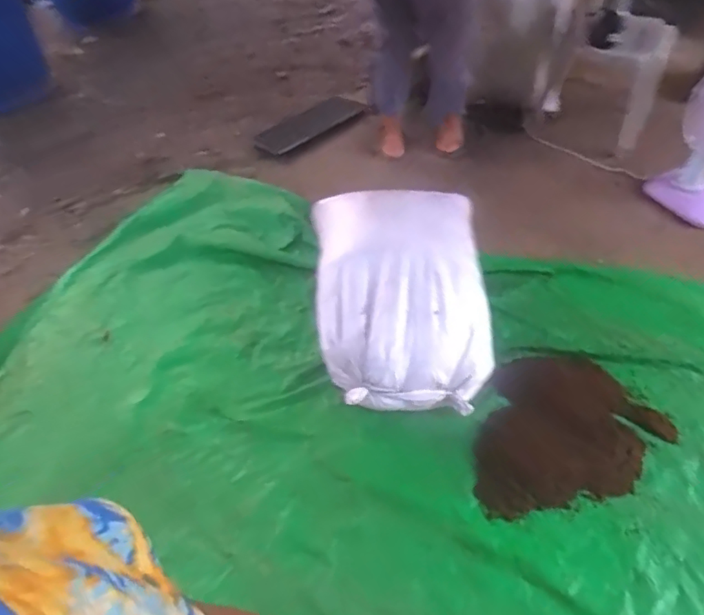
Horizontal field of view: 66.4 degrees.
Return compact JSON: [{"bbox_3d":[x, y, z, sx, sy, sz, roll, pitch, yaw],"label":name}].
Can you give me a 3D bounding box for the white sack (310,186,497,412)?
[{"bbox_3d":[0.156,-0.083,1.767,0.549,0.240,0.804,-3,50,2],"label":"white sack"}]

